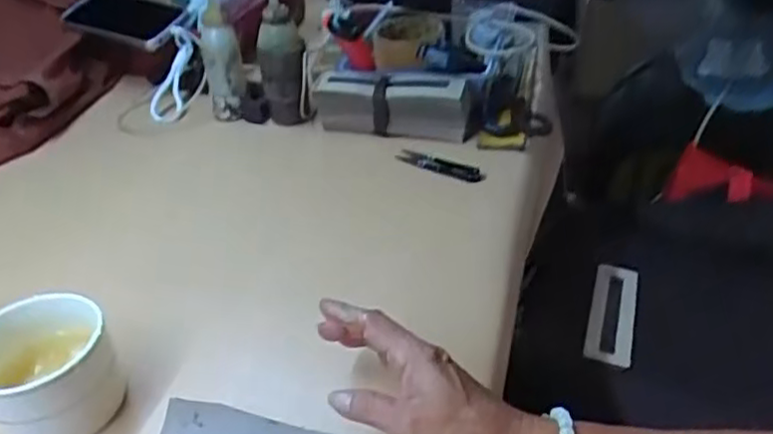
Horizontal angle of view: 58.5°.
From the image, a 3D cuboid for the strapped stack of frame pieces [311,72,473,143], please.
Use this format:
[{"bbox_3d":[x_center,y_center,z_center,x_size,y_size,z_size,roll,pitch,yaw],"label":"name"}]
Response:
[{"bbox_3d":[0.005,-0.118,0.716,0.163,0.062,0.038,5,36,12],"label":"strapped stack of frame pieces"}]

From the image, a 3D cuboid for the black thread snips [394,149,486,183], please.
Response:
[{"bbox_3d":[0.050,-0.051,0.675,0.095,0.010,0.019,21,42,30],"label":"black thread snips"}]

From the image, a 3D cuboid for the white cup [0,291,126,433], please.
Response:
[{"bbox_3d":[-0.222,0.101,0.448,0.082,0.065,0.087,-3,35,2],"label":"white cup"}]

